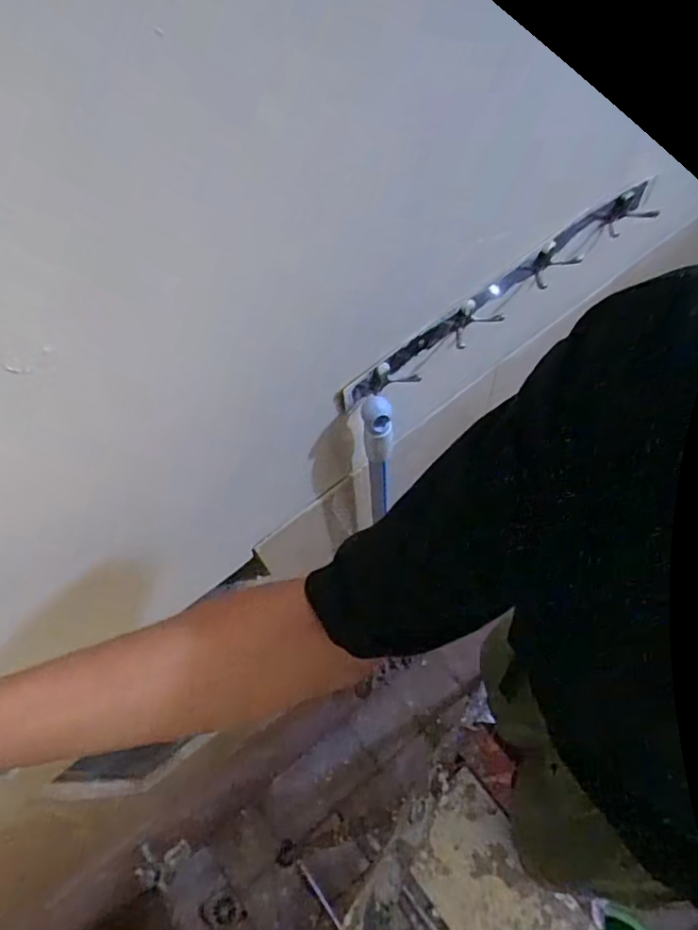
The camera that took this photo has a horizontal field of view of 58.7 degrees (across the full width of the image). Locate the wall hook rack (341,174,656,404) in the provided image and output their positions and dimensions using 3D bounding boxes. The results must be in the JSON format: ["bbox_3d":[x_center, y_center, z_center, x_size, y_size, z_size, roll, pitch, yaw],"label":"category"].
[{"bbox_3d":[0.148,-0.158,0.577,0.371,0.042,0.026,-37,67,-14],"label":"wall hook rack"}]

